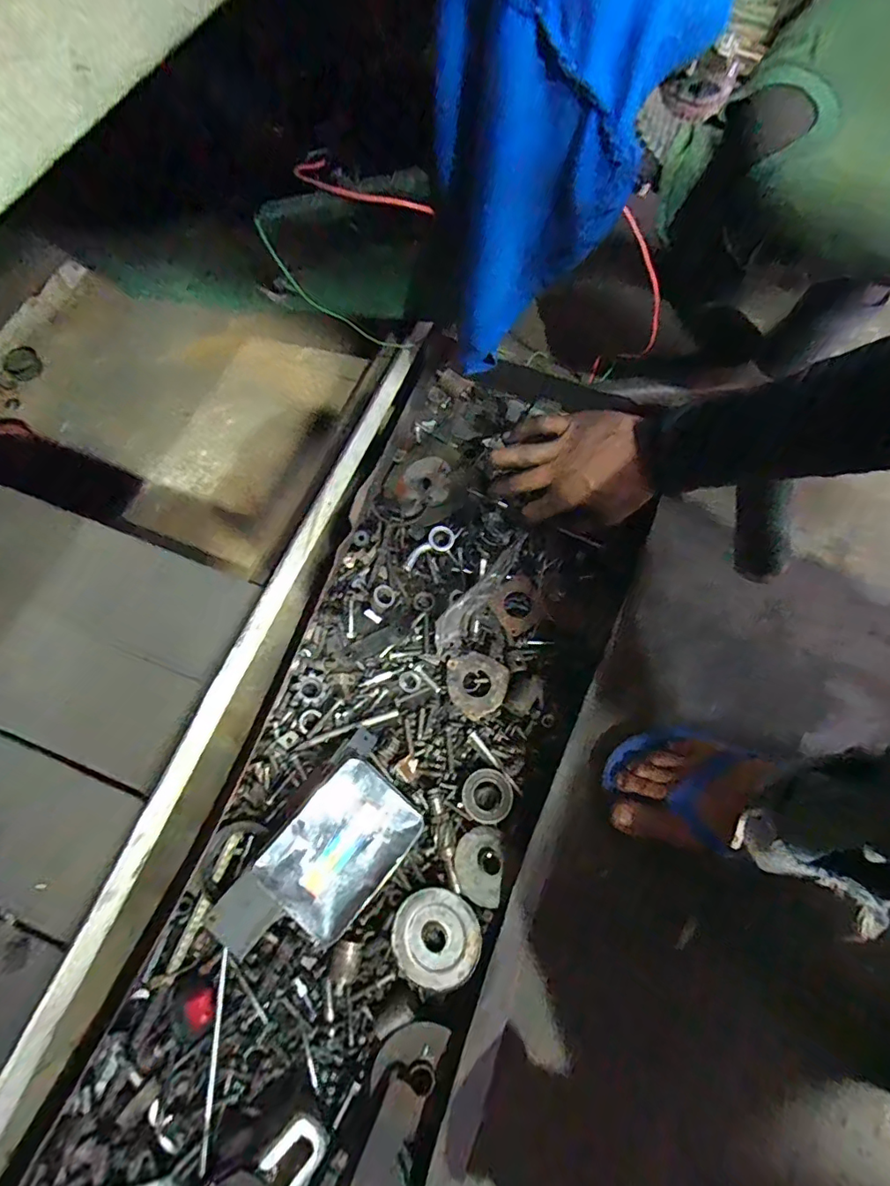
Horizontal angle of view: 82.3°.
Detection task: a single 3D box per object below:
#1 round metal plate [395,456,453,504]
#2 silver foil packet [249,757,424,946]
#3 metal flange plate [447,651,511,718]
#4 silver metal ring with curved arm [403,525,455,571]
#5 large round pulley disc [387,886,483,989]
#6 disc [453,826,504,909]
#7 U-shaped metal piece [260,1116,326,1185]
[{"bbox_3d":[-0.023,-0.126,0.569,0.070,0.013,0.057,18,82,29],"label":"round metal plate"},{"bbox_3d":[-0.088,0.218,0.440,0.090,0.035,0.122,38,70,13],"label":"silver foil packet"},{"bbox_3d":[0.032,0.089,0.507,0.060,0.013,0.061,0,69,1],"label":"metal flange plate"},{"bbox_3d":[-0.015,-0.044,0.545,0.028,0.009,0.065,37,77,5],"label":"silver metal ring with curved arm"},{"bbox_3d":[-0.007,0.287,0.425,0.072,0.010,0.072,-2,77,9],"label":"large round pulley disc"},{"bbox_3d":[0.030,0.232,0.437,0.043,0.008,0.058,13,69,6],"label":"disc"},{"bbox_3d":[-0.110,0.401,0.359,0.033,0.011,0.048,40,72,6],"label":"U-shaped metal piece"}]

